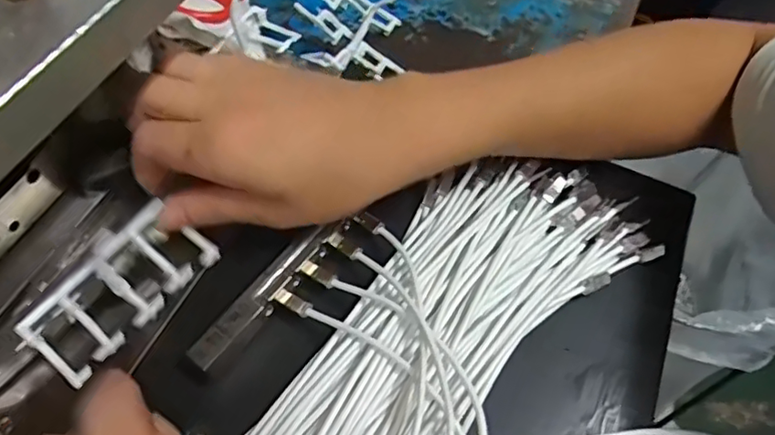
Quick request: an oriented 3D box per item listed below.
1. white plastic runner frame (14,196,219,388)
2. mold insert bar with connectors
[{"bbox_3d":[-0.138,0.036,0.305,0.045,0.013,0.095,45,69,-6],"label":"white plastic runner frame"},{"bbox_3d":[-0.051,0.036,0.320,0.028,0.014,0.123,35,61,15],"label":"mold insert bar with connectors"}]

